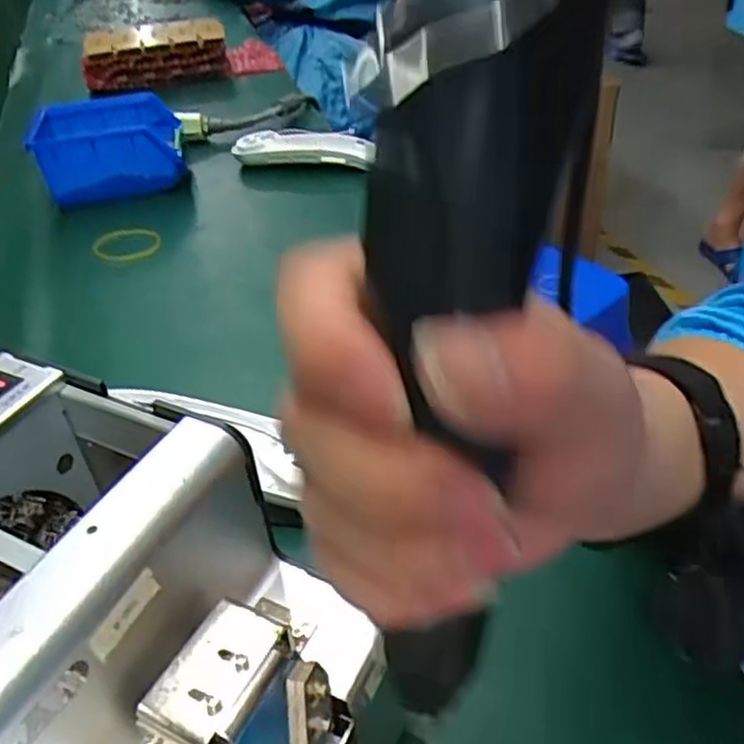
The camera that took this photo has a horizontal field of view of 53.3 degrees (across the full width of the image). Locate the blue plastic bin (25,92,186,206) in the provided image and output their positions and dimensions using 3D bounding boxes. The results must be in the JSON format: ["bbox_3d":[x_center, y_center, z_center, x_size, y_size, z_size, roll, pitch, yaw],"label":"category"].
[{"bbox_3d":[-0.264,-0.221,0.746,0.141,0.079,0.102,-13,37,-10],"label":"blue plastic bin"}]

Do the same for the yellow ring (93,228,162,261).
[{"bbox_3d":[-0.222,-0.117,0.672,0.067,0.006,0.053,6,38,14],"label":"yellow ring"}]

